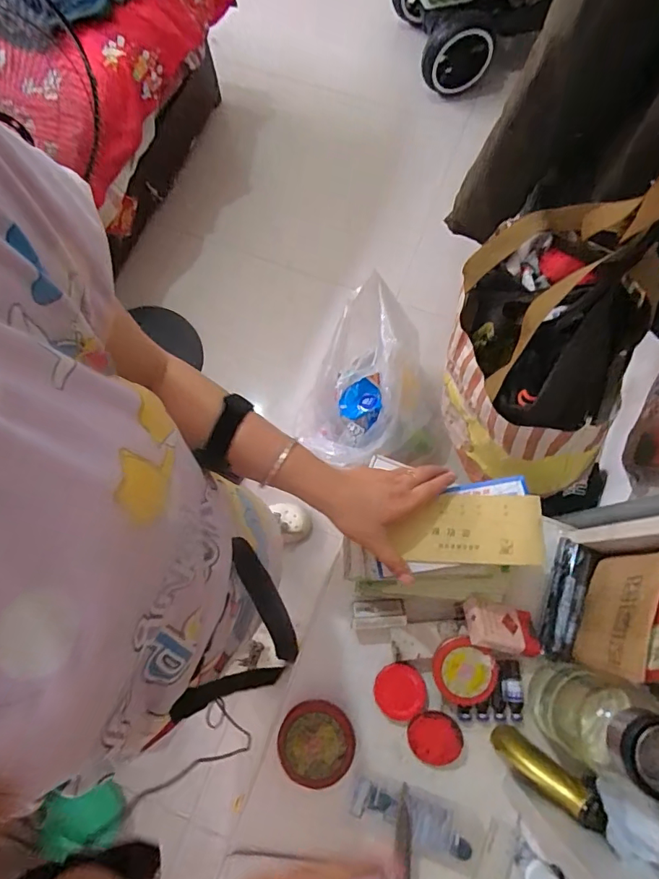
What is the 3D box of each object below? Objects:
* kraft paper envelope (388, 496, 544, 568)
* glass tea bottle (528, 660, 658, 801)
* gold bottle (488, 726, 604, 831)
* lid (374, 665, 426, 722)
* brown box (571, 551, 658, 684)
[{"bbox_3d":[0.149,0.099,0.521,0.153,0.015,0.077,-5,74,7],"label":"kraft paper envelope"},{"bbox_3d":[0.274,0.291,0.491,0.075,0.192,0.081,-21,74,-4],"label":"glass tea bottle"},{"bbox_3d":[0.236,0.361,0.520,0.125,0.028,0.040,22,72,47],"label":"gold bottle"},{"bbox_3d":[0.087,0.314,0.593,0.061,0.007,0.061,-7,69,19],"label":"lid"},{"bbox_3d":[0.295,0.176,0.491,0.014,0.136,0.122,18,75,7],"label":"brown box"}]

